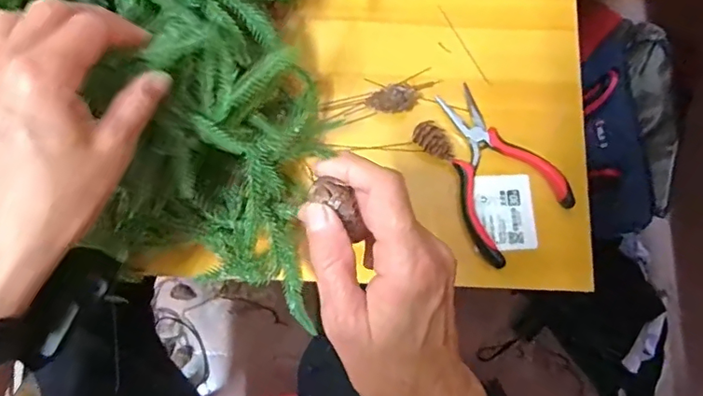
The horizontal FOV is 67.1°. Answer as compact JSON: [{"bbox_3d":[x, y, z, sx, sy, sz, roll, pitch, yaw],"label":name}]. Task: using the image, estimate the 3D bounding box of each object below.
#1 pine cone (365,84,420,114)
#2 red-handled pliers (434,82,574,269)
[{"bbox_3d":[0.035,-0.079,0.425,0.044,0.027,0.020,-14,79,-4],"label":"pine cone"},{"bbox_3d":[0.103,-0.022,0.415,0.083,0.018,0.129,-37,81,-8],"label":"red-handled pliers"}]

